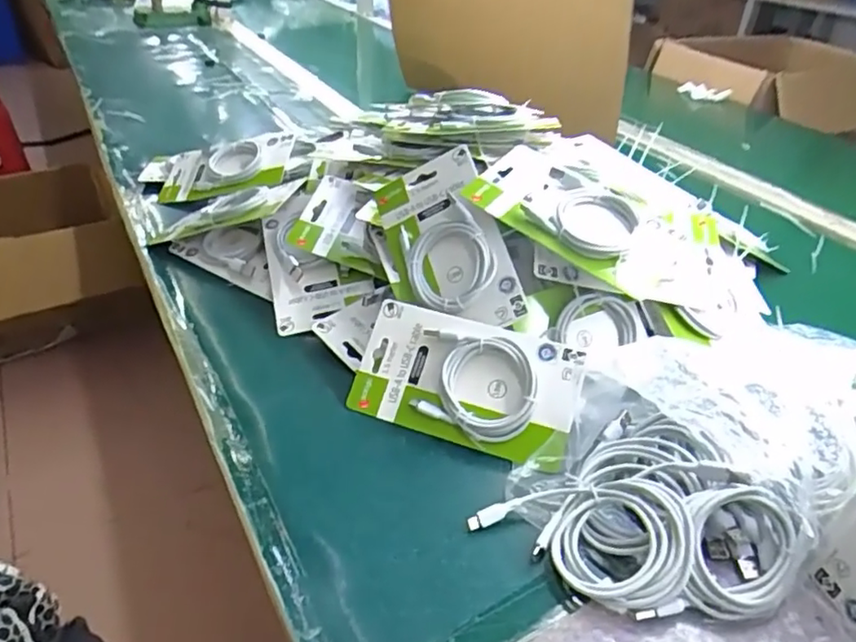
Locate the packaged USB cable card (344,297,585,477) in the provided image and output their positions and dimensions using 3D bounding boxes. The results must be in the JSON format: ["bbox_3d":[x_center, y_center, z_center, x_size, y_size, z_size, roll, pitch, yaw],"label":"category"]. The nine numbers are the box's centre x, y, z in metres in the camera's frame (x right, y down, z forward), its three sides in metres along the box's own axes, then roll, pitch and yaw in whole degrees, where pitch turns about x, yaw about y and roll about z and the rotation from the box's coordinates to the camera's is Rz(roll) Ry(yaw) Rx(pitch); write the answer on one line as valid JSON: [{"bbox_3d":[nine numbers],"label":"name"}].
[{"bbox_3d":[0.029,0.048,0.505,0.177,0.016,0.101,14,75,17],"label":"packaged USB cable card"}]

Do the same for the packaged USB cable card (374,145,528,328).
[{"bbox_3d":[0.012,-0.066,0.558,0.108,0.021,0.172,-25,64,21],"label":"packaged USB cable card"}]

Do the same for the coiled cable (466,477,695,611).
[{"bbox_3d":[0.105,0.133,0.412,0.131,0.039,0.080,22,39,26],"label":"coiled cable"}]

